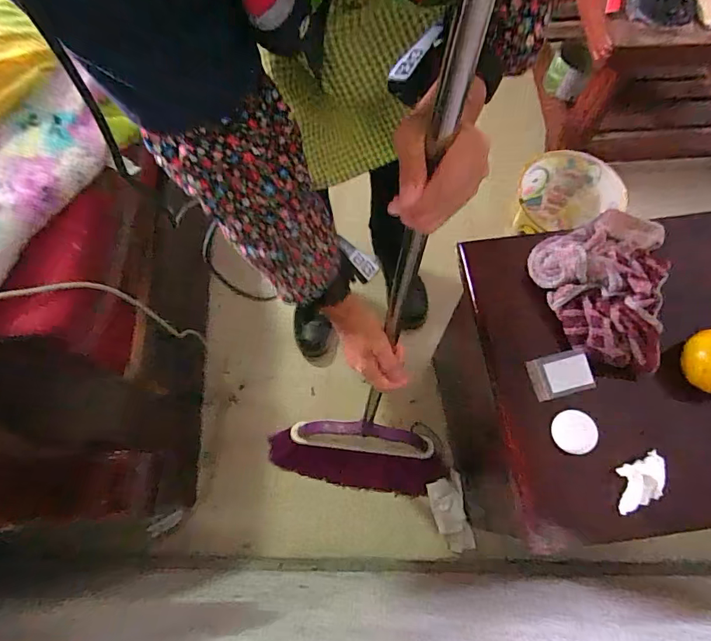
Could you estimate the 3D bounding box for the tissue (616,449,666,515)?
[{"bbox_3d":[0.308,0.175,0.489,0.059,0.026,0.045,-19,69,-6],"label":"tissue"}]

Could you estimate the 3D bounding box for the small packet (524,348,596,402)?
[{"bbox_3d":[0.247,0.065,0.547,0.067,0.020,0.049,-13,69,-4],"label":"small packet"}]

